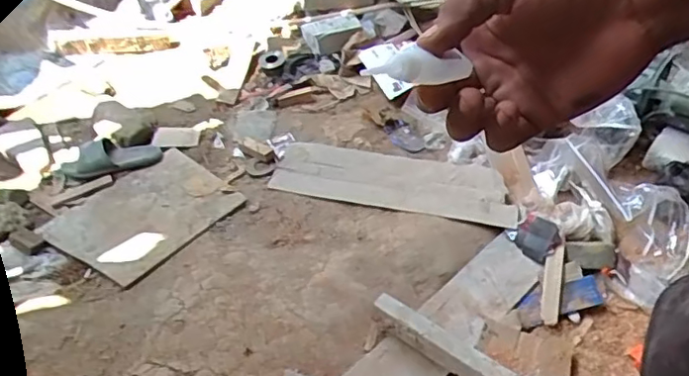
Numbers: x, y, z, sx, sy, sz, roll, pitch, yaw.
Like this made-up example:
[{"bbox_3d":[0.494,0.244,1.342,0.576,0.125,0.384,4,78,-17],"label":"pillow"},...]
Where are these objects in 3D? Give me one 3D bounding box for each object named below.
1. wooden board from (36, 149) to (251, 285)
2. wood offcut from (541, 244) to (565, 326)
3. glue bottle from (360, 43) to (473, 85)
[{"bbox_3d":[-0.457,0.051,1.363,0.273,0.015,0.371,34,51,23],"label":"wooden board"},{"bbox_3d":[0.448,0.206,1.262,0.041,0.018,0.181,13,62,10],"label":"wood offcut"},{"bbox_3d":[0.039,-0.069,0.330,0.074,0.015,0.016,-12,46,-34],"label":"glue bottle"}]

